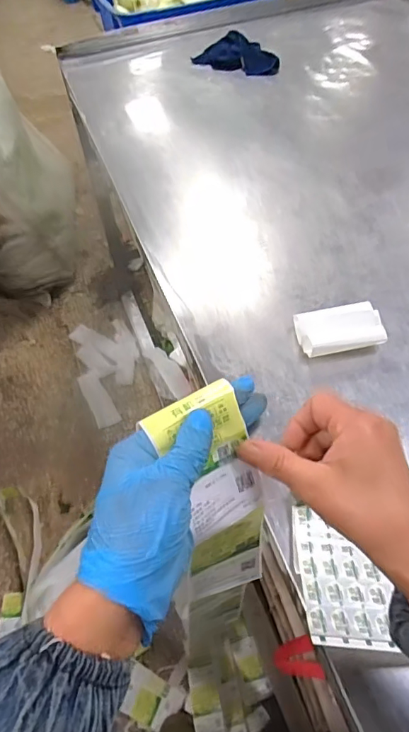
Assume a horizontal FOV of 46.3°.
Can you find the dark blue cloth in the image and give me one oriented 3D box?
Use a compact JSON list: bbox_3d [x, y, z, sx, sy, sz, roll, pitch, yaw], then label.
[{"bbox_3d":[0.080,-0.775,1.194,0.212,0.047,0.095,29,58,22],"label":"dark blue cloth"}]

